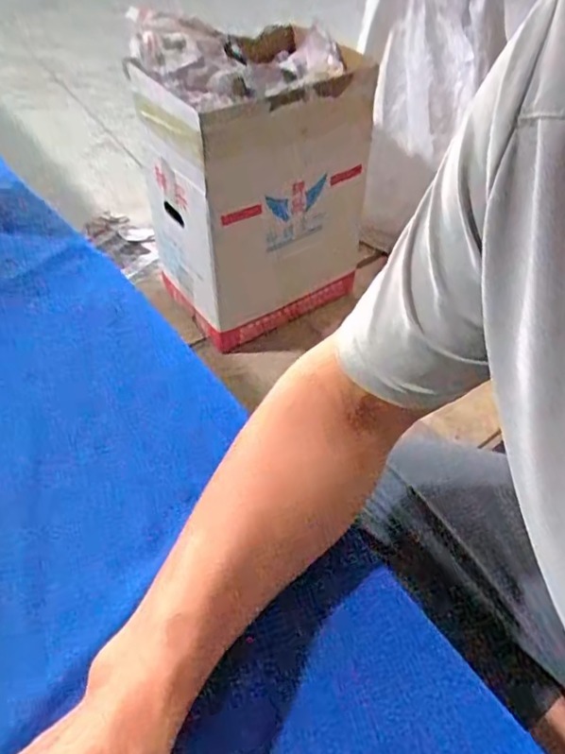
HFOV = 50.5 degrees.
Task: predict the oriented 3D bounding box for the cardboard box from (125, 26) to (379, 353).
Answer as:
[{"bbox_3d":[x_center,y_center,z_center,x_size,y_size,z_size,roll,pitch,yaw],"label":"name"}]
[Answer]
[{"bbox_3d":[-0.046,-0.364,1.242,0.444,0.528,0.277,-35,57,-29],"label":"cardboard box"}]

